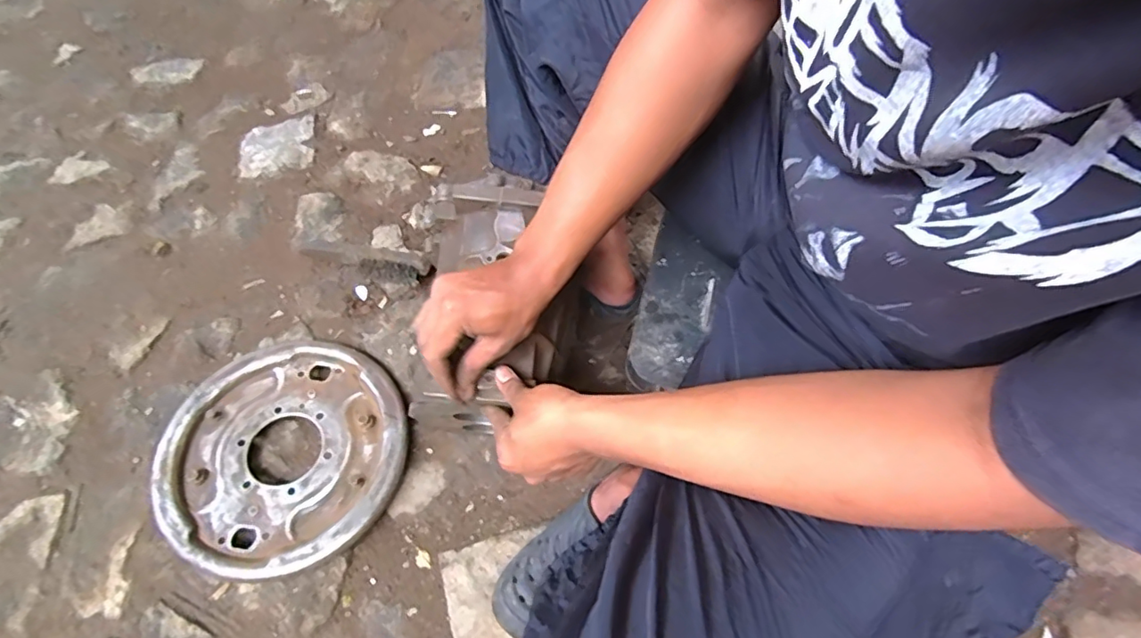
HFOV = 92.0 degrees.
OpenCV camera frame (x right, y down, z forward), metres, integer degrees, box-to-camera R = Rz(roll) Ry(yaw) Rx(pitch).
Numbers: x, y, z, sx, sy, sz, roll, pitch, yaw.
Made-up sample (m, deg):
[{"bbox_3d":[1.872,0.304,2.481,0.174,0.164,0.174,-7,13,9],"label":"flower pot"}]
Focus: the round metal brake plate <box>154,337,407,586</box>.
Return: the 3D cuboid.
[{"bbox_3d":[-0.367,0.168,0.717,0.287,0.047,0.301,0,60,1],"label":"round metal brake plate"}]

